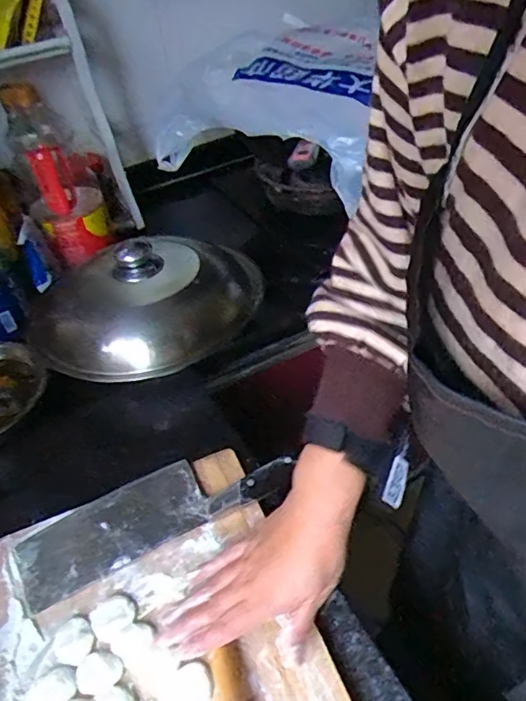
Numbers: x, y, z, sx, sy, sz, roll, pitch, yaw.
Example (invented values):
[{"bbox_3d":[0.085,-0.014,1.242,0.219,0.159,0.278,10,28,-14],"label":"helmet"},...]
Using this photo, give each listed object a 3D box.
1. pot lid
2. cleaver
[{"bbox_3d":[-0.151,-0.070,0.689,0.272,0.092,0.233,-33,48,-24],"label":"pot lid"},{"bbox_3d":[-0.106,0.150,0.530,0.257,0.024,0.080,-22,47,-17],"label":"cleaver"}]

